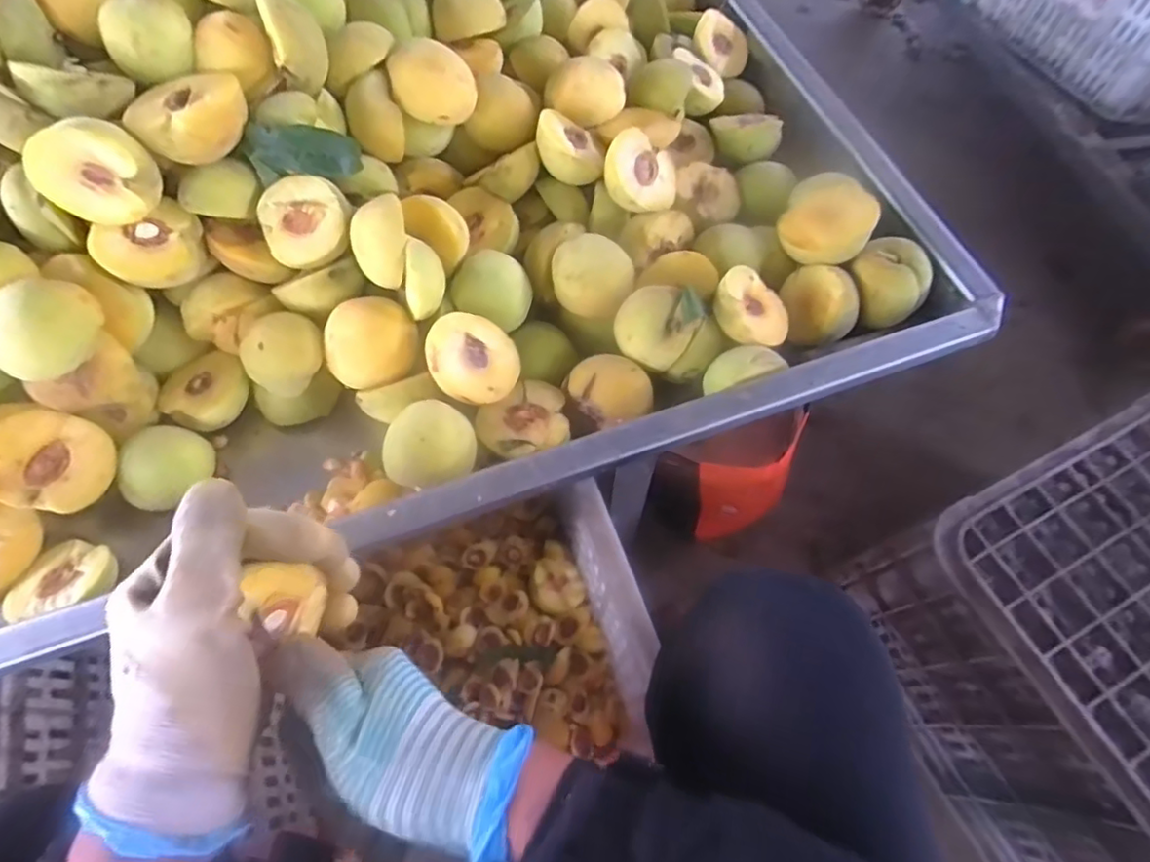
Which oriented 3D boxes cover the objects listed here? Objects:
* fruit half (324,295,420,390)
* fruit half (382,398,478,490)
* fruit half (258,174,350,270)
[{"bbox_3d":[-0.136,-0.060,0.407,0.058,0.032,0.058,-1,99,-4],"label":"fruit half"},{"bbox_3d":[-0.092,0.009,0.378,0.055,0.026,0.048,-3,64,-2],"label":"fruit half"},{"bbox_3d":[-0.175,-0.139,0.400,0.056,0.028,0.057,-1,99,-5],"label":"fruit half"}]

